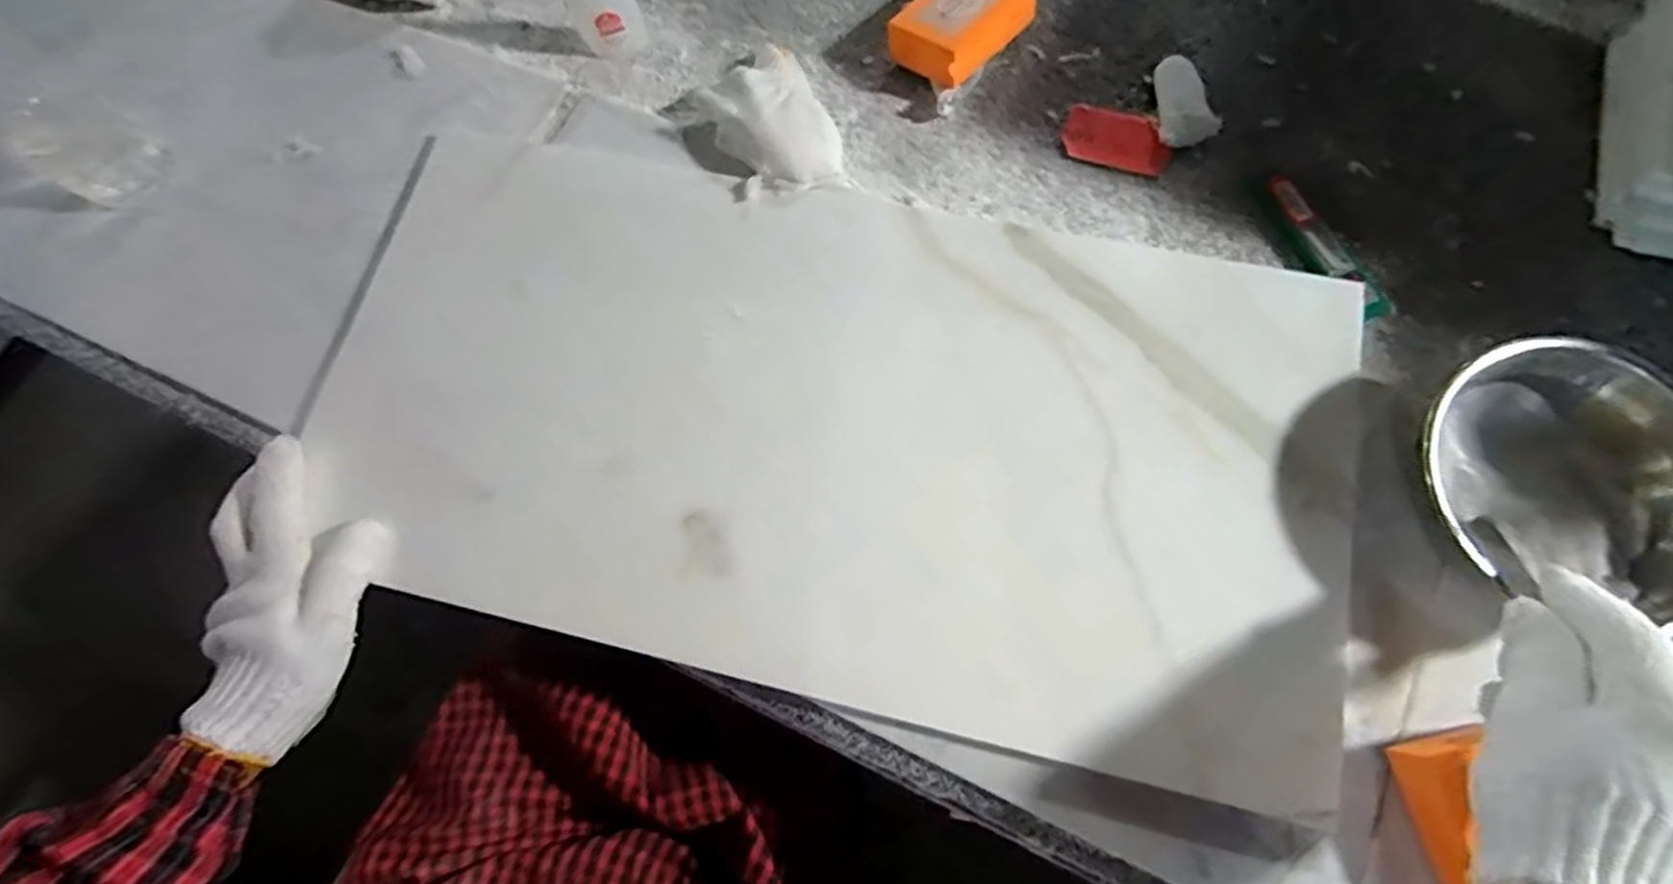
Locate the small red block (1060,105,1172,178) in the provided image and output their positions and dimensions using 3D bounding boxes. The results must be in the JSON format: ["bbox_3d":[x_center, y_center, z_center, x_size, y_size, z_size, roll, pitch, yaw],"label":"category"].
[{"bbox_3d":[0.193,-0.209,0.490,0.071,0.005,0.041,16,73,7],"label":"small red block"}]

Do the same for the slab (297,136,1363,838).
[{"bbox_3d":[-0.019,-0.016,0.422,0.582,0.021,0.299,13,73,6],"label":"slab"}]

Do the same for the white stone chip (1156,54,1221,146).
[{"bbox_3d":[0.240,-0.235,0.490,0.037,0.009,0.073,3,72,3],"label":"white stone chip"}]

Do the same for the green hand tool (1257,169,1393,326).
[{"bbox_3d":[0.303,-0.122,0.448,0.033,0.008,0.113,-24,73,-6],"label":"green hand tool"}]

